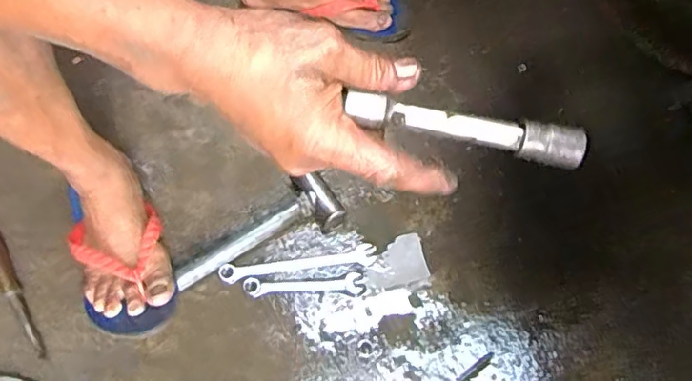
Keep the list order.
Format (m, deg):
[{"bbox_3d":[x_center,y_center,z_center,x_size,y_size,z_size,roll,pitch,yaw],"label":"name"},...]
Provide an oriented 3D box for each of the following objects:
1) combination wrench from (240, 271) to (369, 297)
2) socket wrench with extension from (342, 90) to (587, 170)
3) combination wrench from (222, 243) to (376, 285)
[{"bbox_3d":[-0.052,0.120,0.725,0.149,0.007,0.029,-4,64,-4],"label":"combination wrench"},{"bbox_3d":[0.073,-0.037,0.348,0.145,0.018,0.020,10,64,-7],"label":"socket wrench with extension"},{"bbox_3d":[-0.060,0.094,0.733,0.197,0.008,0.027,-9,65,-7],"label":"combination wrench"}]

